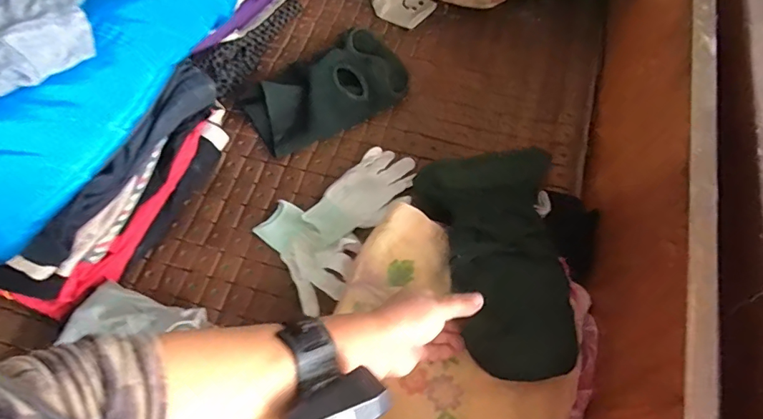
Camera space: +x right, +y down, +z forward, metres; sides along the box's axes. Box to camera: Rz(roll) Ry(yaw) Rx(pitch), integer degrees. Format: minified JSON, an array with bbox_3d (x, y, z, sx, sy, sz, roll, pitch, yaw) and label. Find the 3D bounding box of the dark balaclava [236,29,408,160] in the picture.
[{"bbox_3d":[-0.085,-0.191,0.736,0.251,0.043,0.150,-30,71,-15],"label":"dark balaclava"}]

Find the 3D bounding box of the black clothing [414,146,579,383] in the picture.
[{"bbox_3d":[0.143,0.050,0.558,0.139,0.080,0.285,-6,57,-6],"label":"black clothing"}]

